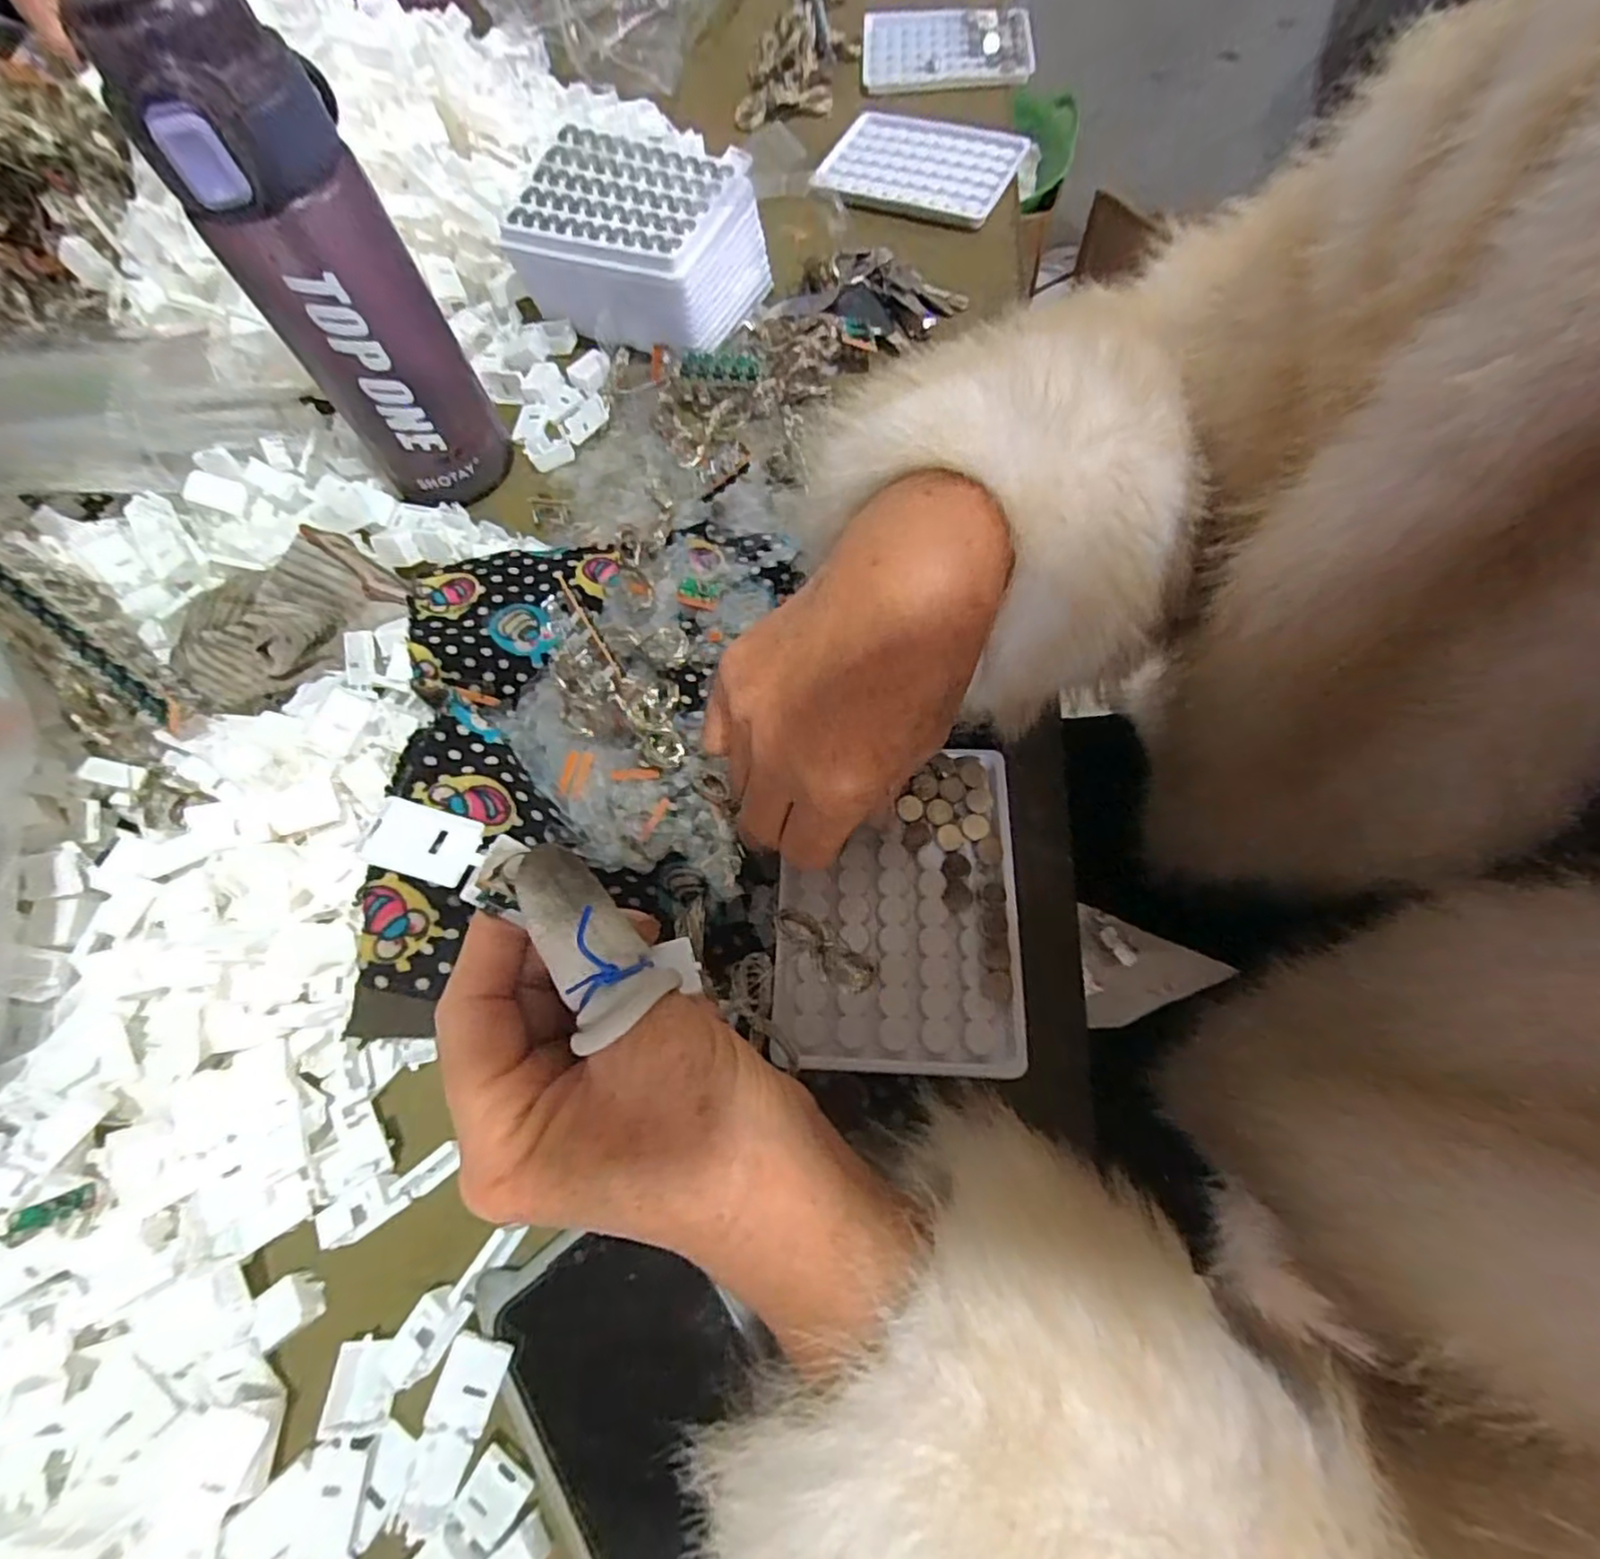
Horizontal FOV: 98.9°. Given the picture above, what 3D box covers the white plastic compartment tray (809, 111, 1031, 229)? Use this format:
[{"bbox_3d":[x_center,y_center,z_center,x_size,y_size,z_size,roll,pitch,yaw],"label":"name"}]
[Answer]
[{"bbox_3d":[0.086,-0.434,0.480,0.127,0.015,0.106,23,72,13],"label":"white plastic compartment tray"}]

